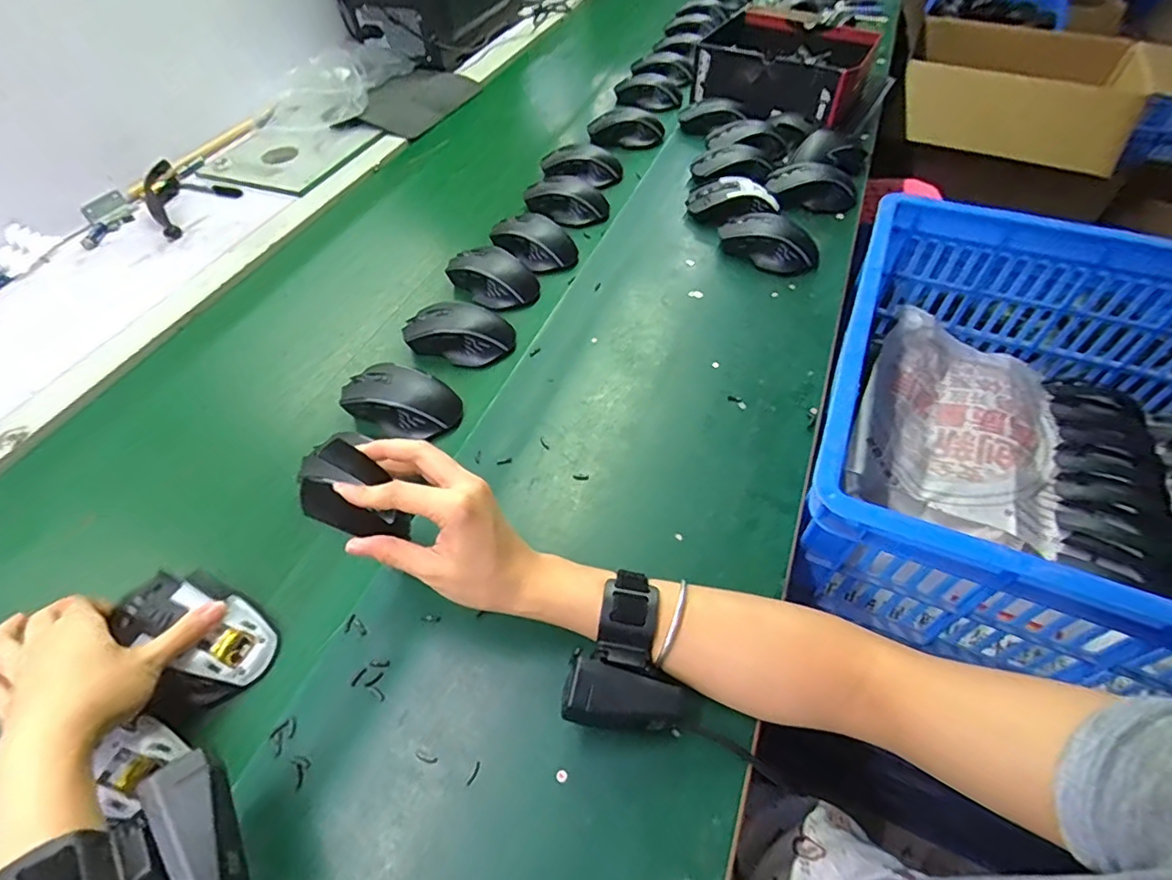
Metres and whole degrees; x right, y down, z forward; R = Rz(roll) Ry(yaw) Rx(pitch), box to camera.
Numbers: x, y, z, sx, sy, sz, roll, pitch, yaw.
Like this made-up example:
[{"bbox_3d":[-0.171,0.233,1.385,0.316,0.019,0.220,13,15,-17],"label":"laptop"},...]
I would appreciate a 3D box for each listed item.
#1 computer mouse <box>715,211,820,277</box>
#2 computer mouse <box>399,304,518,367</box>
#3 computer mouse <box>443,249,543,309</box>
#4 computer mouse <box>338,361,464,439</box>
[{"bbox_3d":[0.216,-0.236,0.662,0.120,0.038,0.059,32,60,23],"label":"computer mouse"},{"bbox_3d":[-0.137,-0.117,0.592,0.117,0.035,0.058,12,54,10],"label":"computer mouse"},{"bbox_3d":[-0.109,-0.194,0.653,0.111,0.036,0.067,32,60,23],"label":"computer mouse"},{"bbox_3d":[-0.178,-0.042,0.535,0.118,0.035,0.065,12,54,10],"label":"computer mouse"}]

